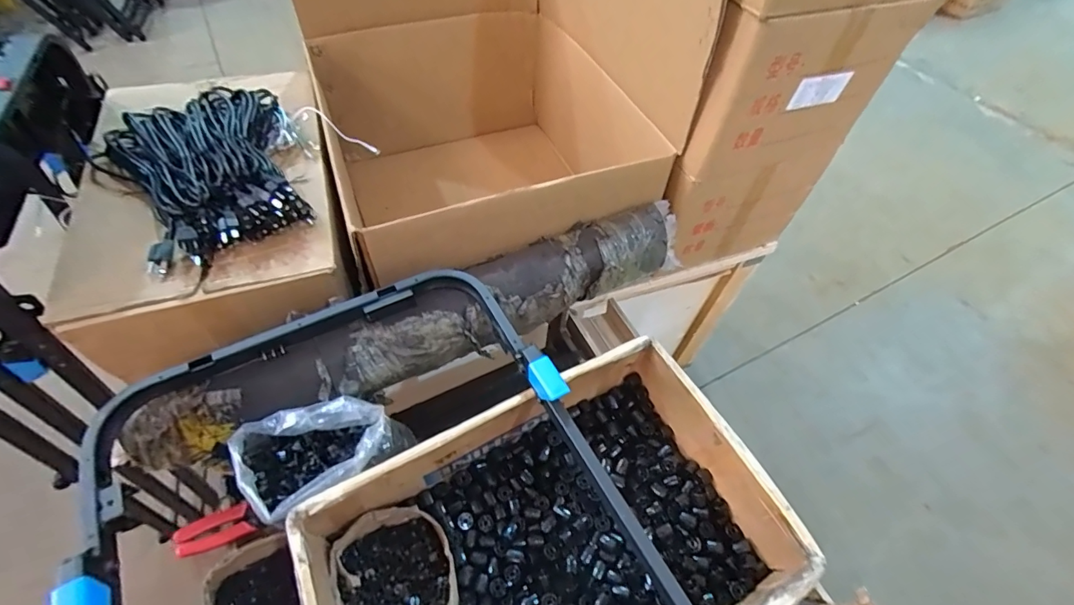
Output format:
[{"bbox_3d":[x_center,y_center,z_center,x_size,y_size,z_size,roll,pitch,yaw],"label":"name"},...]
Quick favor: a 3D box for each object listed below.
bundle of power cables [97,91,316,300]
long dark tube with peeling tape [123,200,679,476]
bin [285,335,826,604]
[{"bbox_3d":[-0.501,-0.210,0.735,0.272,0.072,0.346,-32,62,-24],"label":"bundle of power cables"},{"bbox_3d":[-0.126,0.024,0.703,0.842,0.096,0.126,-25,59,-20],"label":"long dark tube with peeling tape"},{"bbox_3d":[0.023,0.304,0.583,0.533,0.138,0.353,-23,59,-19],"label":"bin"}]

